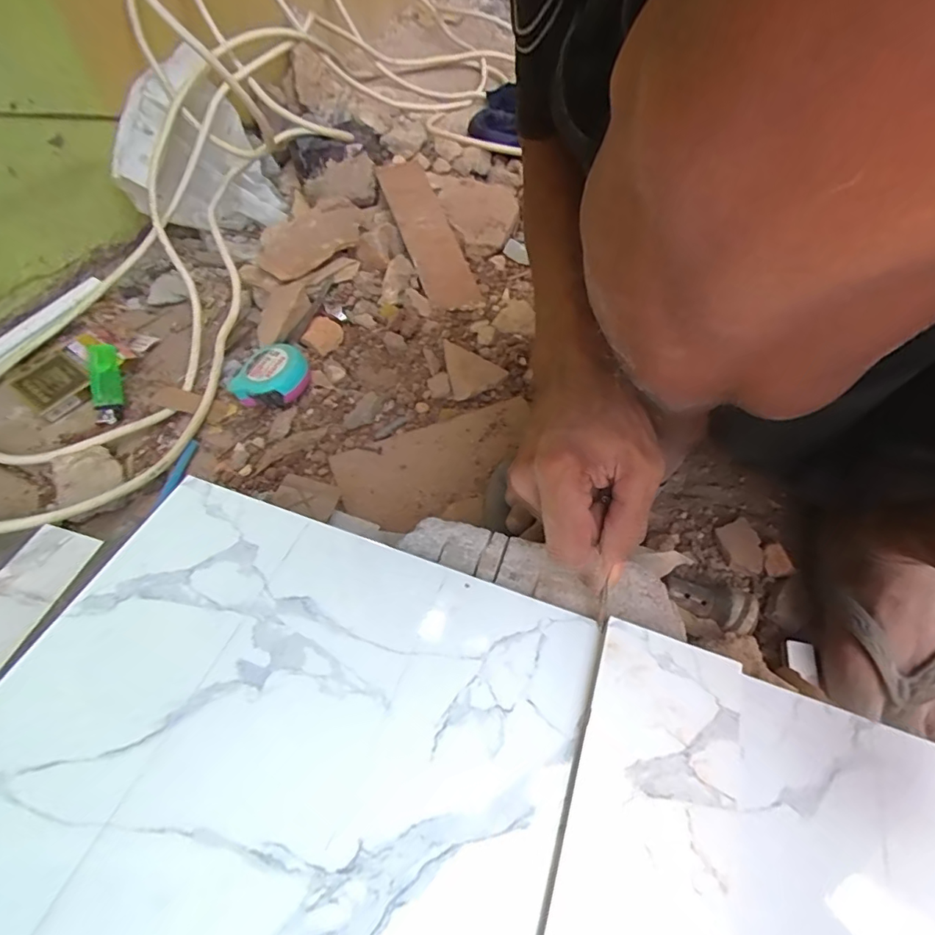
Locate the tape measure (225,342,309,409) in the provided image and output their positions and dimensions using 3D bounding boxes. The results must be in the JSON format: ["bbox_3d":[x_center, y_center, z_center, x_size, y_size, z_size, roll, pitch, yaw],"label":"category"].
[{"bbox_3d":[-0.192,-0.092,0.509,0.066,0.031,0.067,7,62,12],"label":"tape measure"}]

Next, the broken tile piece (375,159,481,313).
[{"bbox_3d":[-0.052,-0.293,0.636,0.062,0.012,0.249,-15,69,-16],"label":"broken tile piece"}]

